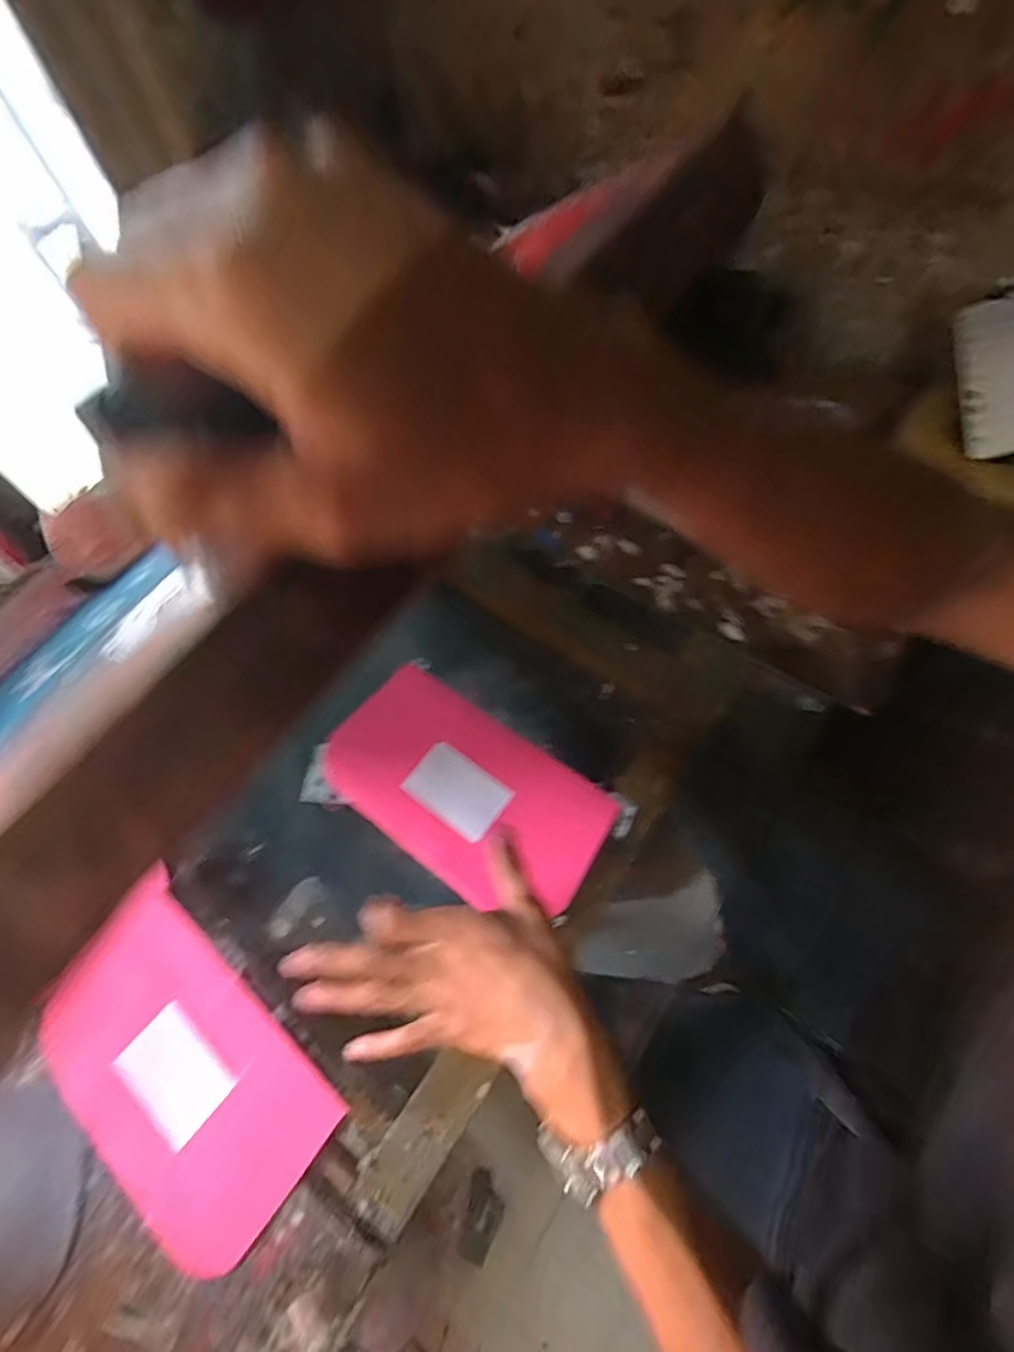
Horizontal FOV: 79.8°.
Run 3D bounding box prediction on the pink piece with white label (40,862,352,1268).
[{"bbox_3d":[-0.231,0.272,0.421,0.223,0.032,0.130,38,72,21],"label":"pink piece with white label"}]

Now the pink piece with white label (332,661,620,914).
[{"bbox_3d":[-0.035,0.092,0.498,0.231,0.013,0.127,33,70,17],"label":"pink piece with white label"}]

